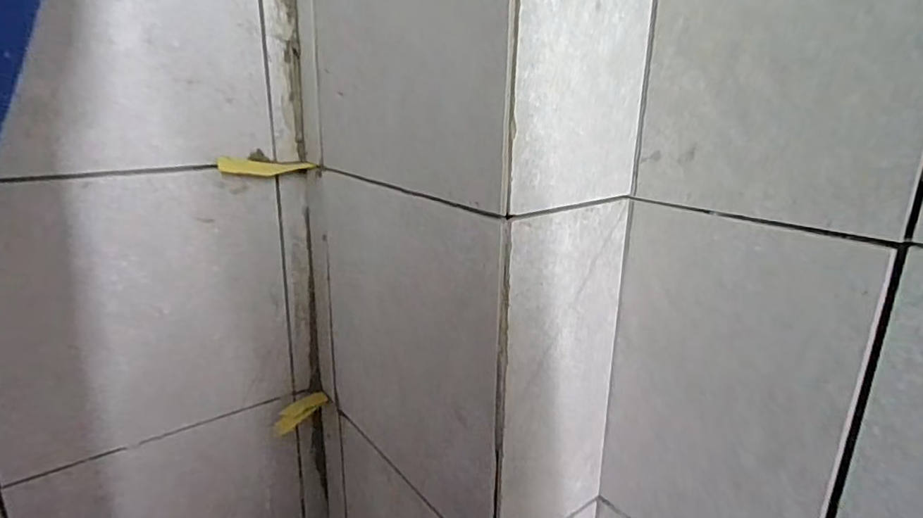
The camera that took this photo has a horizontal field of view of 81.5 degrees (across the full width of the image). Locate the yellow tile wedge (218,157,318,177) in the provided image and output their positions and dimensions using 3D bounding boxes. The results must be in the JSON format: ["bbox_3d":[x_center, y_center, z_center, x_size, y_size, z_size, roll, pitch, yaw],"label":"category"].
[{"bbox_3d":[-0.108,-0.052,0.300,0.054,0.011,0.004,-13,22,-37],"label":"yellow tile wedge"}]

